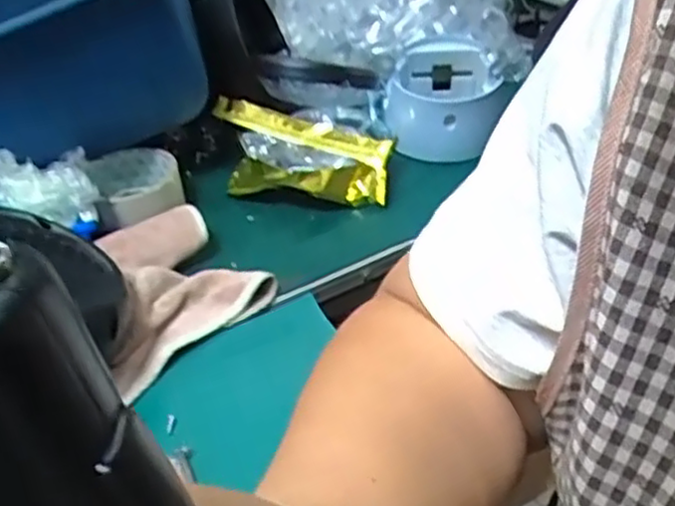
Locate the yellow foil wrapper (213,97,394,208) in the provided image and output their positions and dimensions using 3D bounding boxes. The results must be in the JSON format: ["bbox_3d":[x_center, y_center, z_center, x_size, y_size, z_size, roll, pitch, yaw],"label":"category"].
[{"bbox_3d":[-0.033,-0.085,0.611,0.152,0.047,0.096,3,41,6],"label":"yellow foil wrapper"}]

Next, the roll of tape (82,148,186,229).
[{"bbox_3d":[-0.164,-0.056,0.582,0.062,0.047,0.062,-2,40,1],"label":"roll of tape"}]

